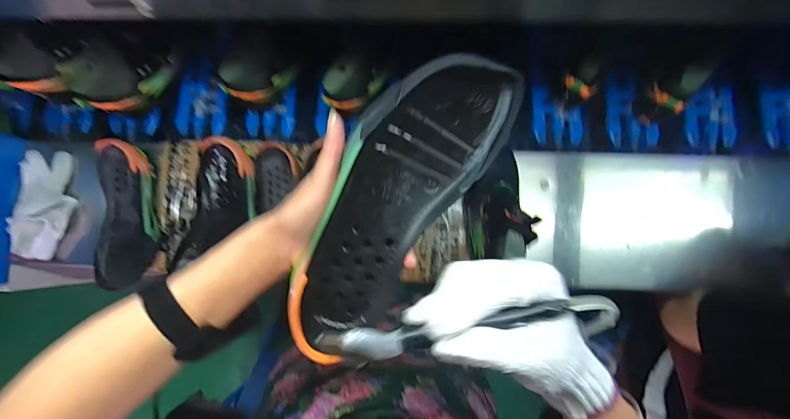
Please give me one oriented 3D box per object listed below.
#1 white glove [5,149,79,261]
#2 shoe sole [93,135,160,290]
[{"bbox_3d":[-0.654,-0.011,0.646,0.103,0.036,0.198,10,84,5],"label":"white glove"},{"bbox_3d":[-0.479,0.011,0.632,0.109,0.046,0.257,1,84,4],"label":"shoe sole"}]

